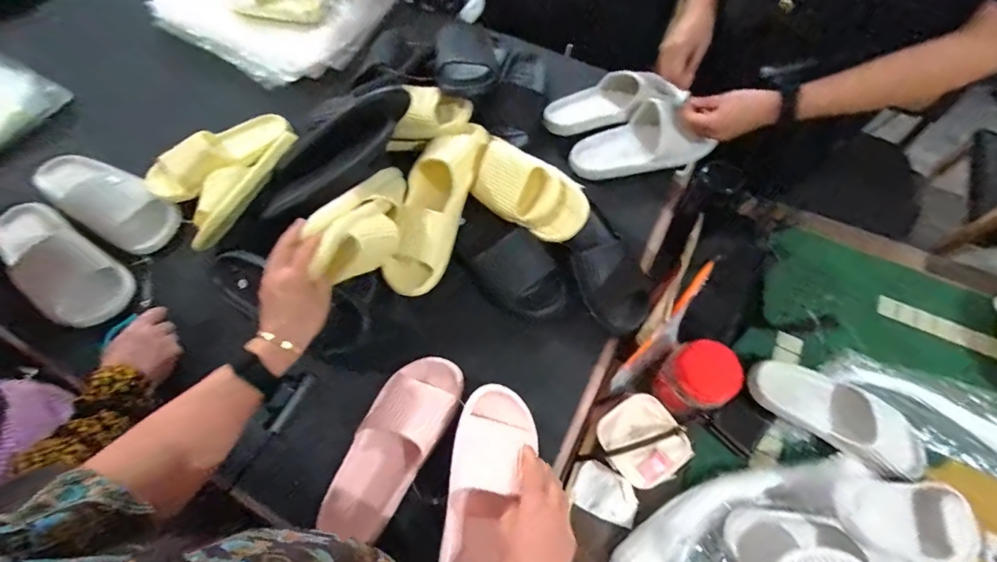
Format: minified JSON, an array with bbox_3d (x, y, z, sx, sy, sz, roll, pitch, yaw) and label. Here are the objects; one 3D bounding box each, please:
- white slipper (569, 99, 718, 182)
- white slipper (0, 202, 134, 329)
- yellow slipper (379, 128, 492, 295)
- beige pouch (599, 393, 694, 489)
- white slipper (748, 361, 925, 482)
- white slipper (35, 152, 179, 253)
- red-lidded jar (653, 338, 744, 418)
[{"bbox_3d":[0.254,-0.255,0.782,0.244,0.075,0.116,-12,65,-6],"label":"white slipper"},{"bbox_3d":[-0.695,-0.025,0.671,0.286,0.088,0.119,32,69,14],"label":"white slipper"},{"bbox_3d":[-0.100,-0.123,0.683,0.108,0.084,0.294,12,65,6],"label":"yellow slipper"},{"bbox_3d":[0.214,0.232,0.634,0.113,0.028,0.113,-29,68,-13],"label":"beige pouch"},{"bbox_3d":[0.522,0.207,0.669,0.252,0.061,0.101,36,70,15],"label":"white slipper"},{"bbox_3d":[-0.671,-0.136,0.744,0.270,0.070,0.111,26,67,12],"label":"white slipper"},{"bbox_3d":[0.294,0.147,0.646,0.090,0.110,0.090,0,65,0],"label":"red-lidded jar"}]

